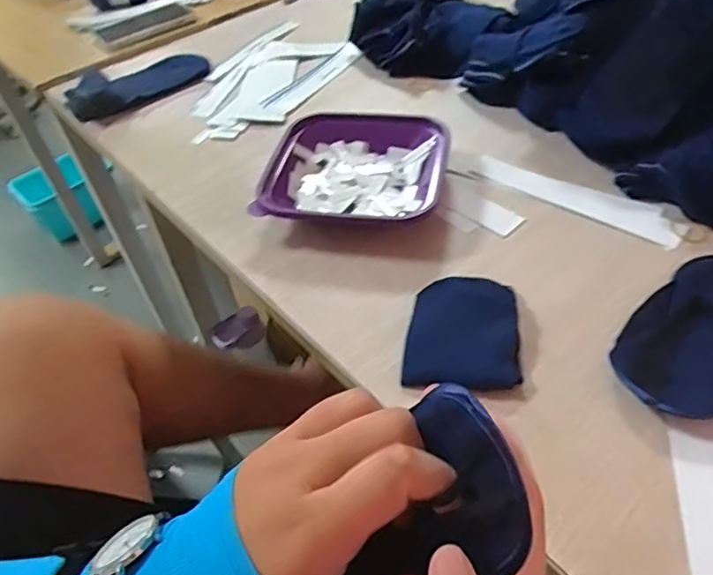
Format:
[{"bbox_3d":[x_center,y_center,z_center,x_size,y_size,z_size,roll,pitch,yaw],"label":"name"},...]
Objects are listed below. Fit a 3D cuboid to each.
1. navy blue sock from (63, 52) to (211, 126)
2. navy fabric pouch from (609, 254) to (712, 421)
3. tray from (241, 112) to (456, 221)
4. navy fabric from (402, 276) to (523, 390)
[{"bbox_3d":[-0.324,-0.309,0.855,0.206,0.030,0.121,-25,49,-18],"label":"navy blue sock"},{"bbox_3d":[0.267,0.035,0.442,0.162,0.020,0.092,-32,51,-23],"label":"navy fabric pouch"},{"bbox_3d":[0.000,-0.127,0.618,0.194,0.041,0.167,0,46,6],"label":"tray"},{"bbox_3d":[0.084,0.031,0.462,0.087,0.027,0.097,1,46,7],"label":"navy fabric"}]

